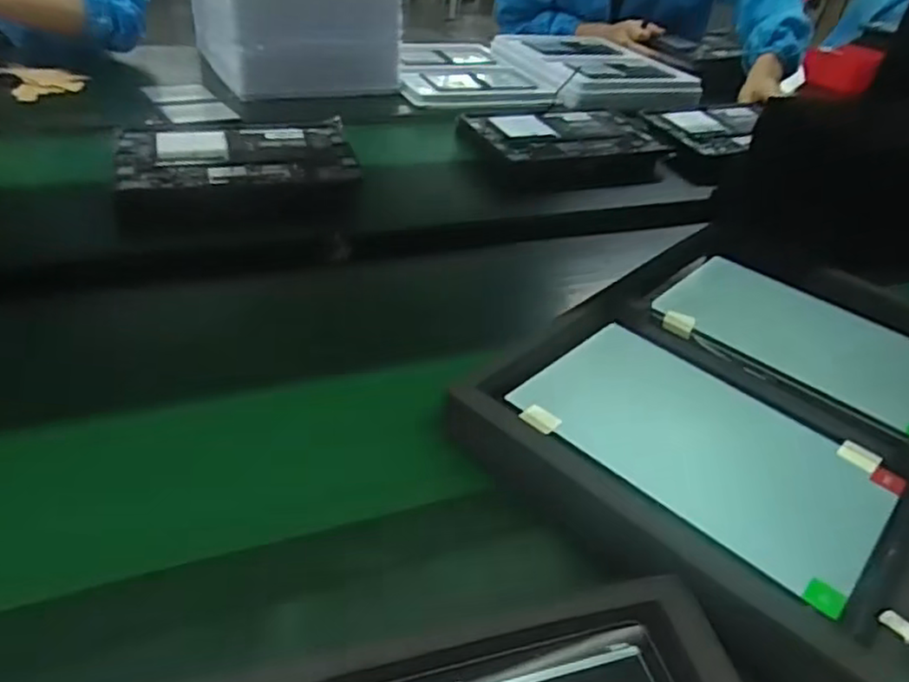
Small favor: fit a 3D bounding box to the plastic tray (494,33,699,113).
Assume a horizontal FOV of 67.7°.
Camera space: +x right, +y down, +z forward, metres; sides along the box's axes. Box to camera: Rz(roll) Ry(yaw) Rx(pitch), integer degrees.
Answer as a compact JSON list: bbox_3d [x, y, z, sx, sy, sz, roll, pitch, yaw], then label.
[{"bbox_3d":[0.237,-0.462,1.139,0.258,0.025,0.348,-6,39,-15],"label":"plastic tray"}]

